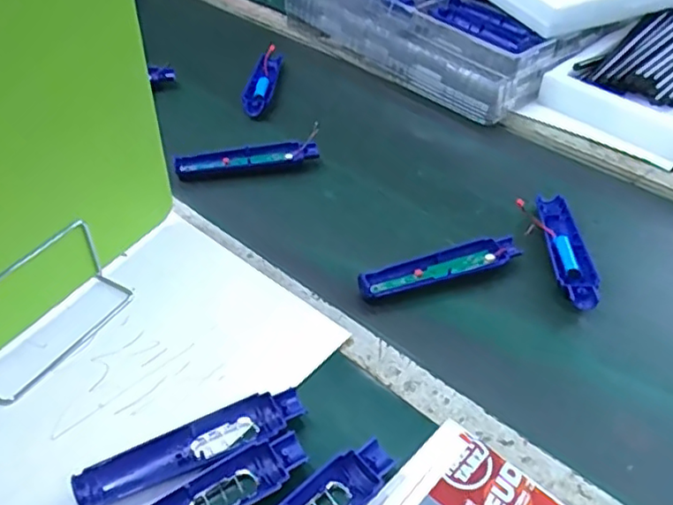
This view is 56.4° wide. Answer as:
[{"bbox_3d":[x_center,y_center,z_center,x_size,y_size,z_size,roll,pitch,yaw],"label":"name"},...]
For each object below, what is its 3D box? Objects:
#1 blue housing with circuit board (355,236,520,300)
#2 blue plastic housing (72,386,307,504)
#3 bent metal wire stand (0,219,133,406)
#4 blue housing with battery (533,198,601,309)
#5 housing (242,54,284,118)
[{"bbox_3d":[0.104,0.016,0.632,0.168,0.027,0.033,-12,43,-15],"label":"blue housing with circuit board"},{"bbox_3d":[-0.106,0.148,0.474,0.171,0.016,0.040,-17,44,-20],"label":"blue plastic housing"},{"bbox_3d":[-0.248,0.043,0.533,0.055,0.080,0.151,21,45,21],"label":"bent metal wire stand"},{"bbox_3d":[0.238,-0.006,0.660,0.042,0.022,0.164,2,41,0],"label":"blue housing with battery"},{"bbox_3d":[-0.107,-0.246,0.908,0.034,0.023,0.166,5,41,3],"label":"housing"}]

